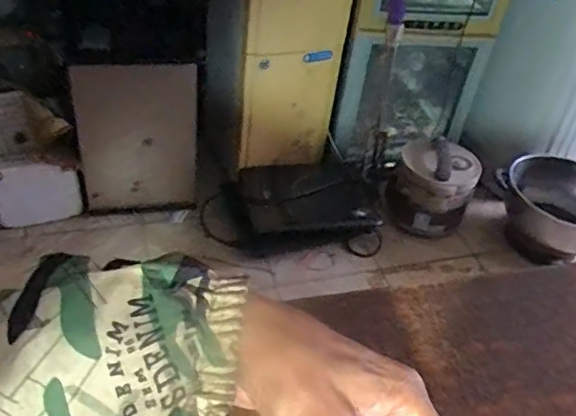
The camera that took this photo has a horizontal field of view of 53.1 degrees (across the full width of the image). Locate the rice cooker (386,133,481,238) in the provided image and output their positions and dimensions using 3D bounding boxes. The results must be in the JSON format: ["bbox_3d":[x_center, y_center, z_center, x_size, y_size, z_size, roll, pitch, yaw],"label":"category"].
[{"bbox_3d":[0.407,-0.055,1.647,0.230,0.211,0.242,21,42,14],"label":"rice cooker"}]

